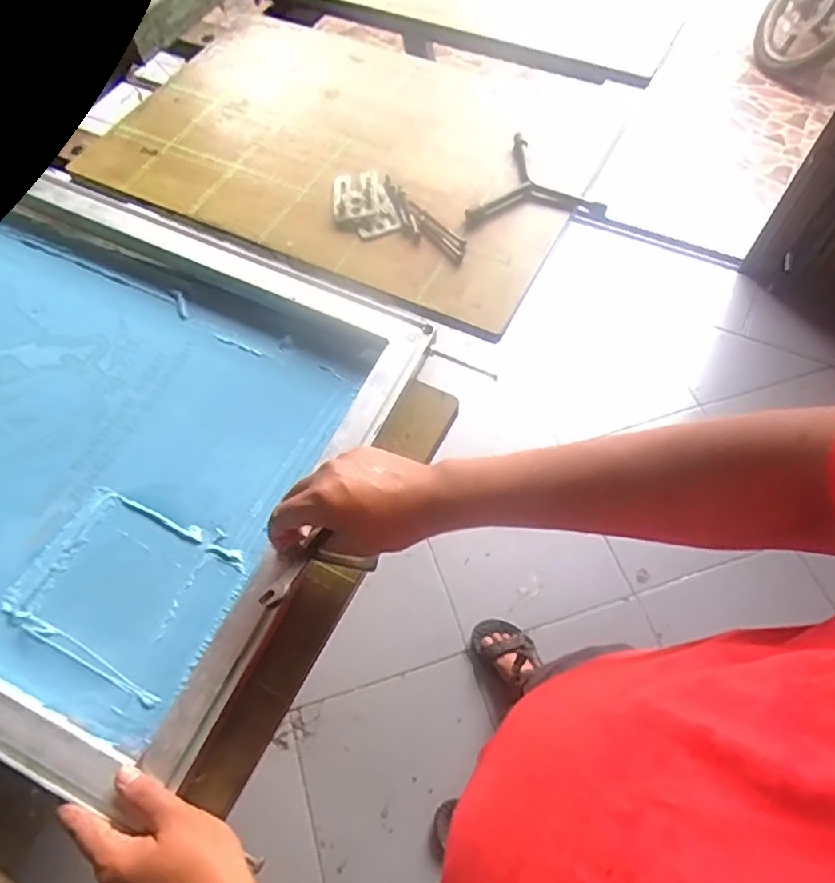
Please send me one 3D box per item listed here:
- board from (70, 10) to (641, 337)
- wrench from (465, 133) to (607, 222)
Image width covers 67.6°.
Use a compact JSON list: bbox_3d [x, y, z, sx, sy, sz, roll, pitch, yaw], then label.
[{"bbox_3d":[-0.082,-0.384,0.781,0.581,0.024,0.407,24,65,14],"label":"board"},{"bbox_3d":[0.147,-0.286,0.712,0.134,0.014,0.149,24,65,14],"label":"wrench"}]

